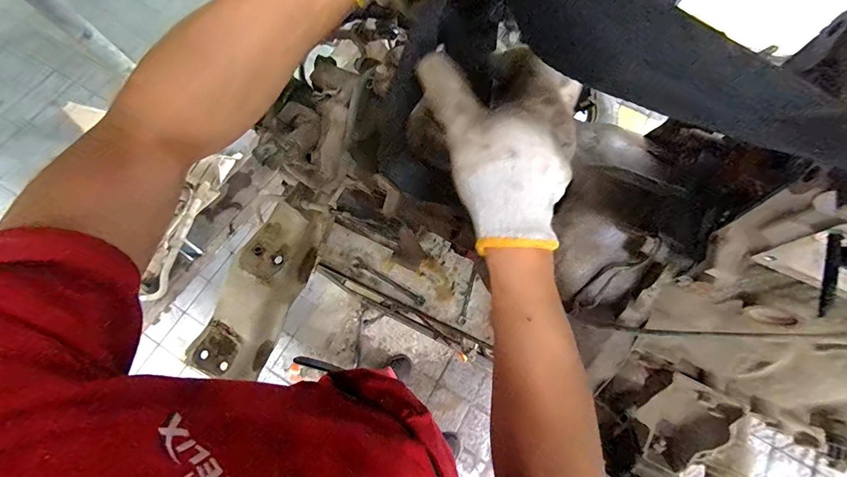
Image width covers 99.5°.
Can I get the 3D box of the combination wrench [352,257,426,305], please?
[{"bbox_3d":[-0.070,0.086,0.717,0.165,0.015,0.020,31,73,10],"label":"combination wrench"}]

